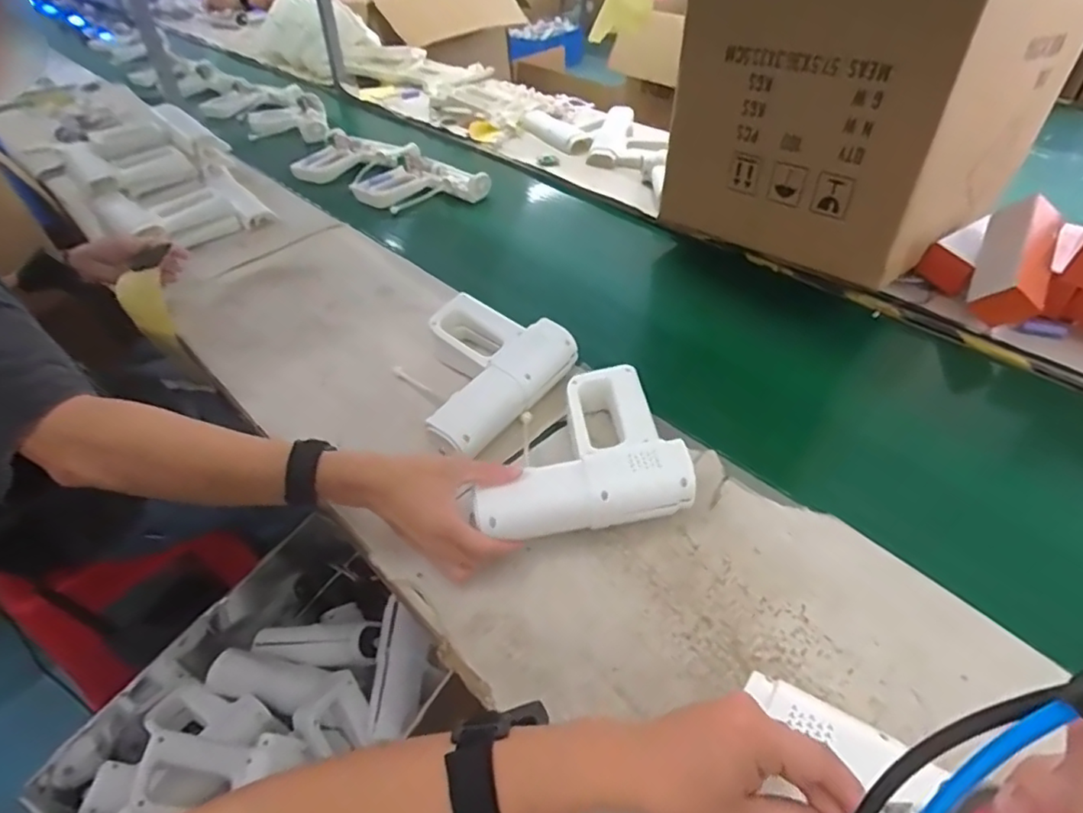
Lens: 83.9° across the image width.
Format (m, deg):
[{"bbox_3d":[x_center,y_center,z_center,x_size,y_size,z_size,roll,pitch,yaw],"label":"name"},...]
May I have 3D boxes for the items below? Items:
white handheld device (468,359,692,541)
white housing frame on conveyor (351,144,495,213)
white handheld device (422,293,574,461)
[{"bbox_3d":[0.030,0.046,0.630,0.209,0.065,0.185,-7,44,-5],"label":"white handheld device"},{"bbox_3d":[-0.234,-0.453,1.227,0.253,0.049,0.175,21,49,24],"label":"white housing frame on conveyor"},{"bbox_3d":[-0.081,-0.053,0.744,0.190,0.071,0.233,31,53,31],"label":"white handheld device"}]

